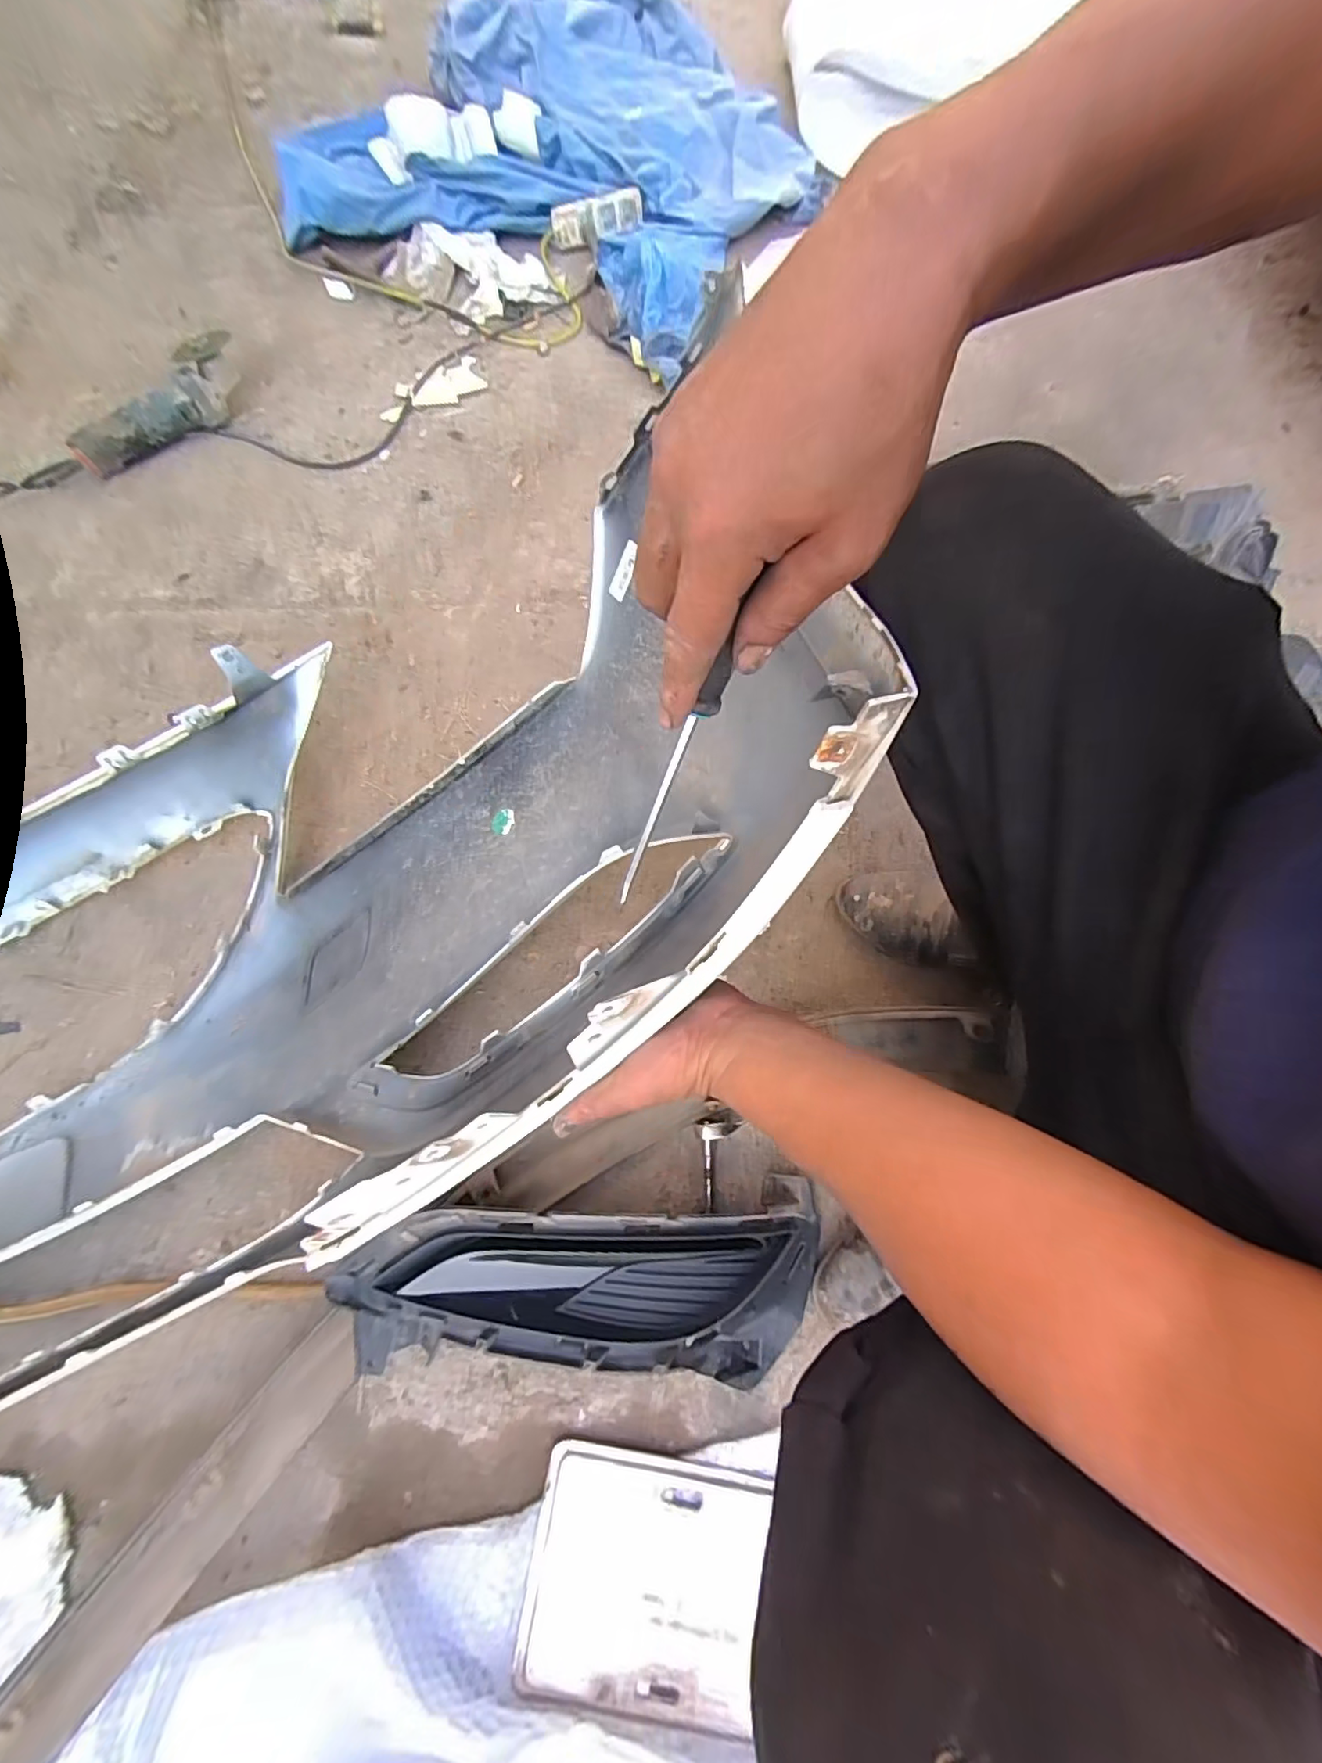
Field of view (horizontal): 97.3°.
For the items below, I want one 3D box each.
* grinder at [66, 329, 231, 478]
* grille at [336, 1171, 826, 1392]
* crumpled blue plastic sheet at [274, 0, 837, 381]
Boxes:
[{"bbox_3d":[-0.782,-0.744,0.915,0.071,0.087,0.287,42,76,15],"label":"grinder"},{"bbox_3d":[-0.064,0.356,0.509,0.419,0.059,0.145,-4,70,0],"label":"grille"},{"bbox_3d":[-0.189,-1.418,1.106,0.901,0.173,0.832,28,73,11],"label":"crumpled blue plastic sheet"}]

